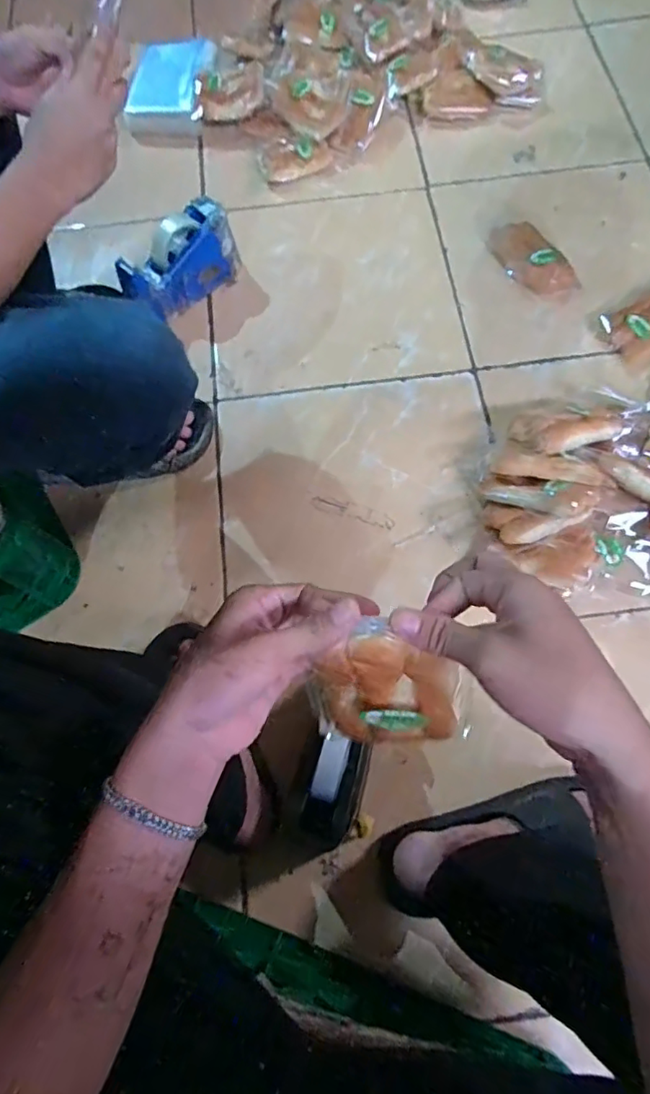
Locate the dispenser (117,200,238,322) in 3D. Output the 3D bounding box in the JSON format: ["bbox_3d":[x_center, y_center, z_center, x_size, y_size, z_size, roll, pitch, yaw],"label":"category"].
[{"bbox_3d":[-0.229,-0.448,0.896,0.197,0.106,0.081,-39,73,-12],"label":"dispenser"}]

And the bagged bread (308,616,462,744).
[{"bbox_3d":[0.047,0.087,0.384,0.083,0.124,0.040,4,43,-1],"label":"bagged bread"}]

